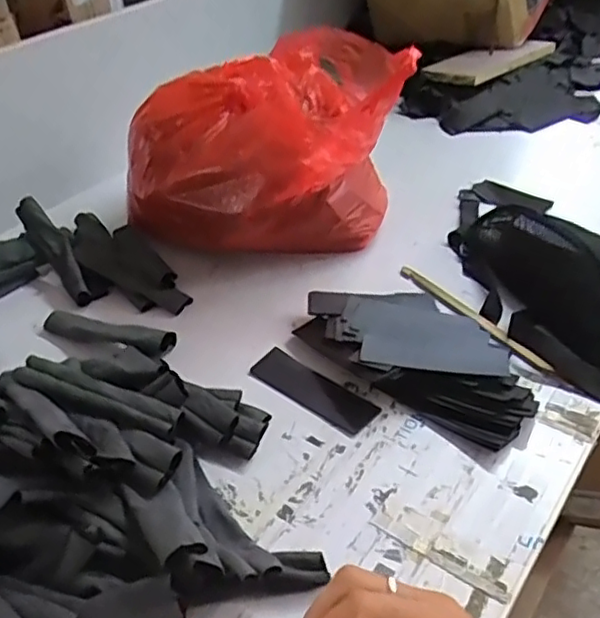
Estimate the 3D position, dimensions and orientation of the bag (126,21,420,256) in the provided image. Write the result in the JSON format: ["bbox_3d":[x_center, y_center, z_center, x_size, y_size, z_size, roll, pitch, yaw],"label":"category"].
[{"bbox_3d":[-0.052,-0.214,0.835,0.355,0.218,0.271,-13,40,-10],"label":"bag"}]

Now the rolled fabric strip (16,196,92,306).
[{"bbox_3d":[-0.327,-0.073,0.853,0.041,0.050,0.185,-27,65,-25],"label":"rolled fabric strip"}]

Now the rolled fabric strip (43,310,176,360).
[{"bbox_3d":[-0.230,0.029,0.744,0.191,0.019,0.034,8,53,29],"label":"rolled fabric strip"}]

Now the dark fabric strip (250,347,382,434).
[{"bbox_3d":[0.013,0.086,0.682,0.144,0.009,0.049,26,48,32],"label":"dark fabric strip"}]

